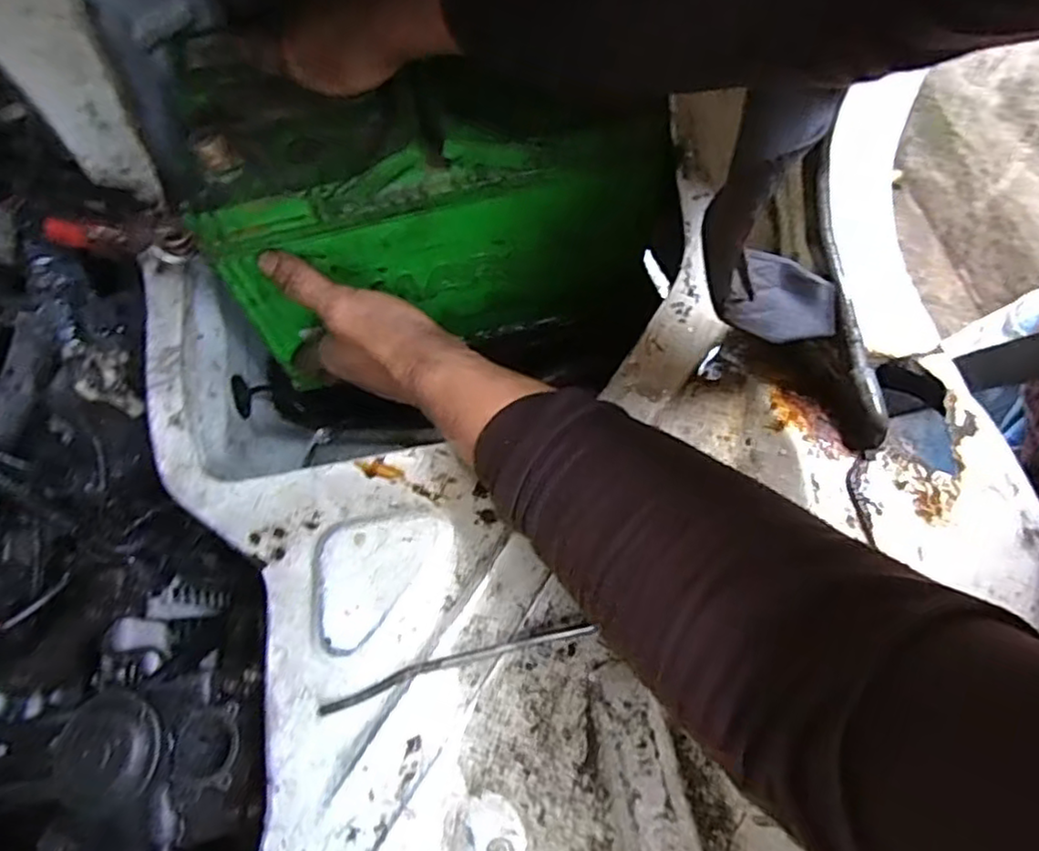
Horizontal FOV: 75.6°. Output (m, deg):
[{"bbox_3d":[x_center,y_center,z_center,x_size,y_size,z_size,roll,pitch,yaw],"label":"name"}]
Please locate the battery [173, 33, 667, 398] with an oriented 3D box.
[{"bbox_3d":[-0.064,-0.170,0.476,0.289,0.194,0.149,-18,67,-6],"label":"battery"}]

